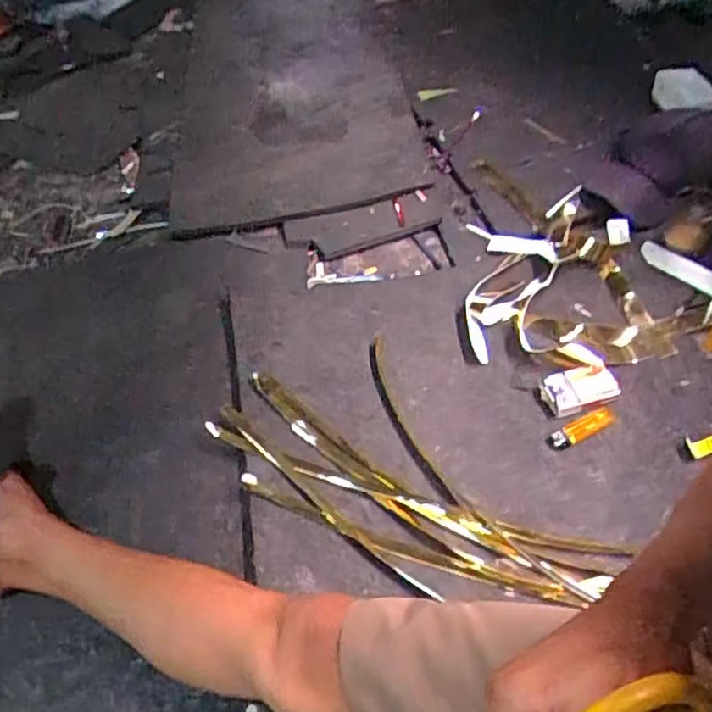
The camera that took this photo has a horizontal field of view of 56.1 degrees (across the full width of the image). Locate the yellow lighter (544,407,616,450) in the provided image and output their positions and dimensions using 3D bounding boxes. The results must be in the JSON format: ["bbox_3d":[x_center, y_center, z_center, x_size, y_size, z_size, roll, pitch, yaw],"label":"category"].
[{"bbox_3d":[0.277,0.089,0.822,0.092,0.012,0.025,-22,55,-14],"label":"yellow lighter"}]

